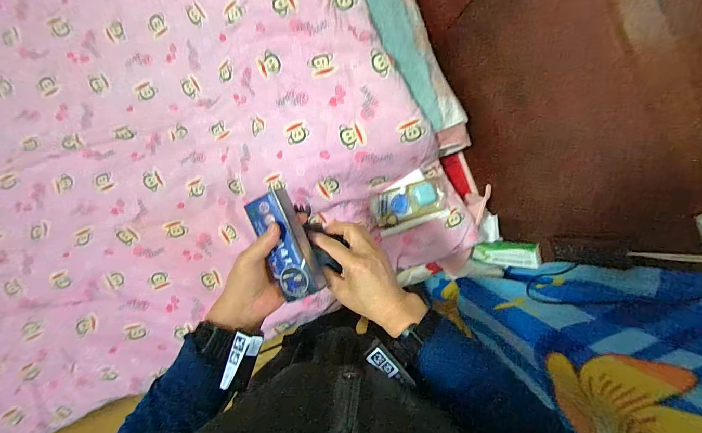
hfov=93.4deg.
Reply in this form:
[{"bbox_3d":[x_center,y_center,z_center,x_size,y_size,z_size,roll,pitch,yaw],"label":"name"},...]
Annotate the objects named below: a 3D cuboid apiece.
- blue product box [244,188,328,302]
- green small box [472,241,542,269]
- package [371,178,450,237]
[{"bbox_3d":[-0.083,0.037,0.431,0.051,0.034,0.136,-23,88,15],"label":"blue product box"},{"bbox_3d":[0.355,0.085,0.759,0.032,0.152,0.050,-7,94,-40],"label":"green small box"},{"bbox_3d":[0.136,-0.025,0.765,0.167,0.020,0.096,-18,93,2],"label":"package"}]

